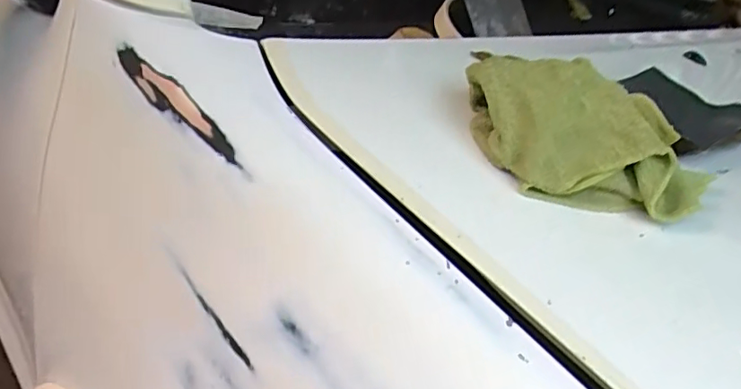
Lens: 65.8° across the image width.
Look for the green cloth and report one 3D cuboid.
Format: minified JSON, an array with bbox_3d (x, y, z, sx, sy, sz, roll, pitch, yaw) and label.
[{"bbox_3d":[0.131,-0.041,0.356,0.146,0.061,0.089,13,28,4],"label":"green cloth"}]

